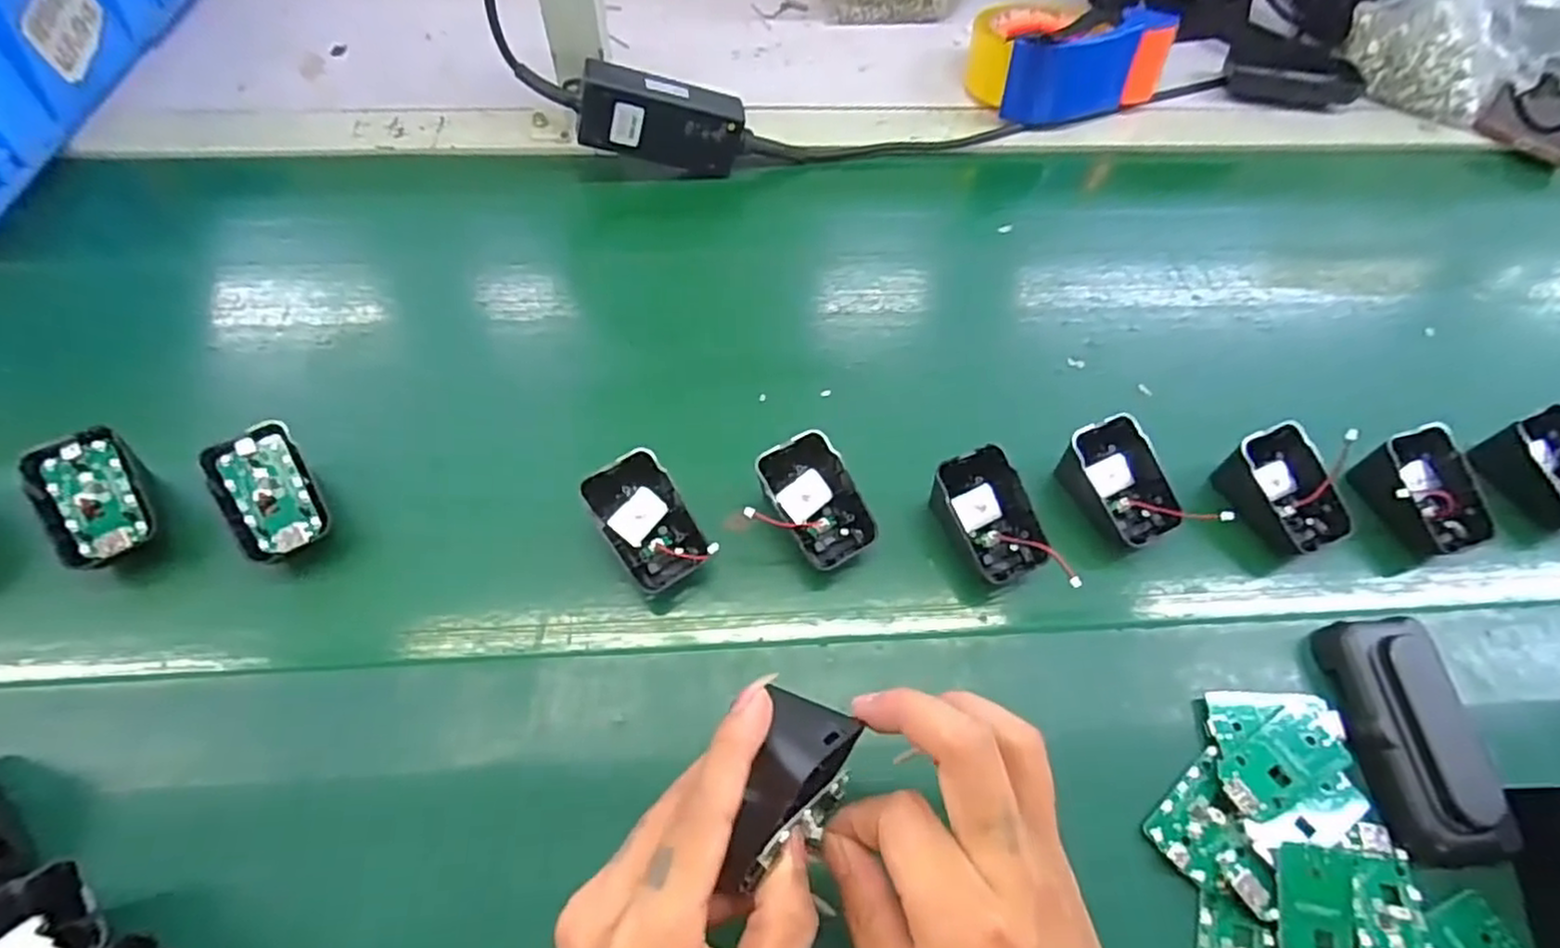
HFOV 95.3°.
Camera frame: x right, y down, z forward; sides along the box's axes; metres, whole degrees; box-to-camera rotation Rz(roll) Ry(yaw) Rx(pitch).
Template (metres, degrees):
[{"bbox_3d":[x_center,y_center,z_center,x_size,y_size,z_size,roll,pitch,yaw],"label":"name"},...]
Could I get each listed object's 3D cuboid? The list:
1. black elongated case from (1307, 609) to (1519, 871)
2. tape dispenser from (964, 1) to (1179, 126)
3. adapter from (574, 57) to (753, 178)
[{"bbox_3d":[0.300,0.121,0.335,0.049,0.029,0.107,-2,59,-3],"label":"black elongated case"},{"bbox_3d":[0.231,-0.353,0.595,0.143,0.067,0.103,-10,60,-8],"label":"tape dispenser"},{"bbox_3d":[-0.082,-0.255,0.518,0.122,0.053,0.024,4,57,-22],"label":"adapter"}]

